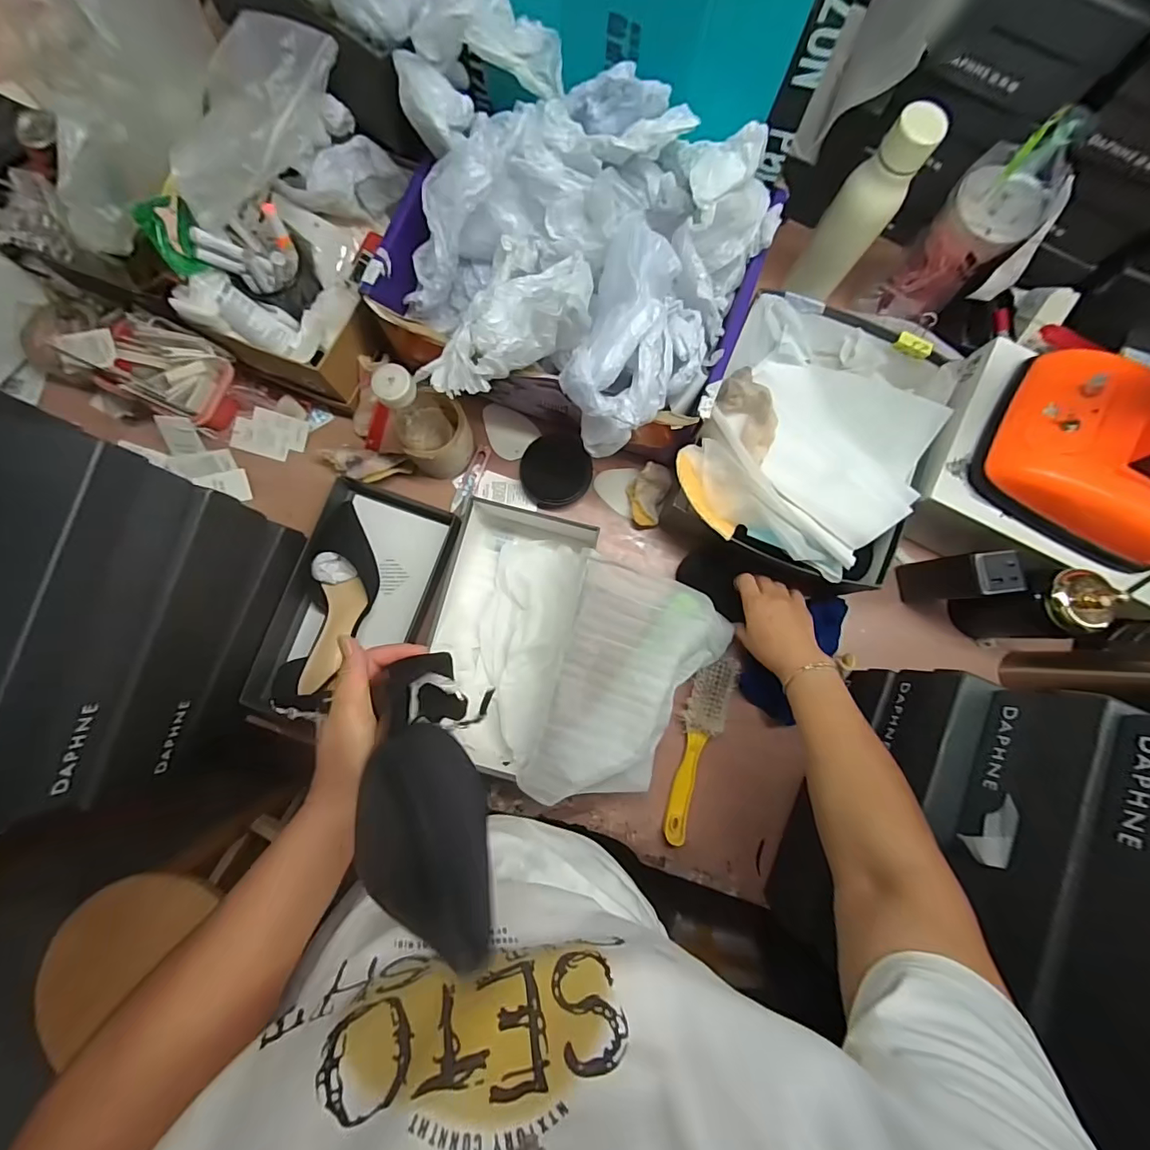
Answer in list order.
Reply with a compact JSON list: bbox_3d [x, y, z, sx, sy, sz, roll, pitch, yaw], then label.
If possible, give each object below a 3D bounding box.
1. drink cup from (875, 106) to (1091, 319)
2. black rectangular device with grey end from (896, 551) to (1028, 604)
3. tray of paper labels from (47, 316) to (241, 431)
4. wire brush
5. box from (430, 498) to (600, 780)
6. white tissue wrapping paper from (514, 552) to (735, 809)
[{"bbox_3d":[0.449,-0.391,0.551,0.086,0.210,0.080,0,83,-1],"label":"drink cup"},{"bbox_3d":[0.460,0.005,0.578,0.059,0.131,0.057,-5,83,-2],"label":"black rectangular device with grey end"},{"bbox_3d":[-0.541,-0.269,0.616,0.197,0.084,0.104,22,83,2],"label":"tray of paper labels"},{"bbox_3d":[0.145,0.209,0.593,0.050,0.030,0.224,21,83,2],"label":"wire brush"},{"bbox_3d":[-0.093,0.065,0.588,0.165,0.075,0.295,18,83,1],"label":"box"},{"bbox_3d":[0.055,0.129,0.542,0.189,0.049,0.266,21,83,2],"label":"white tissue wrapping paper"}]

